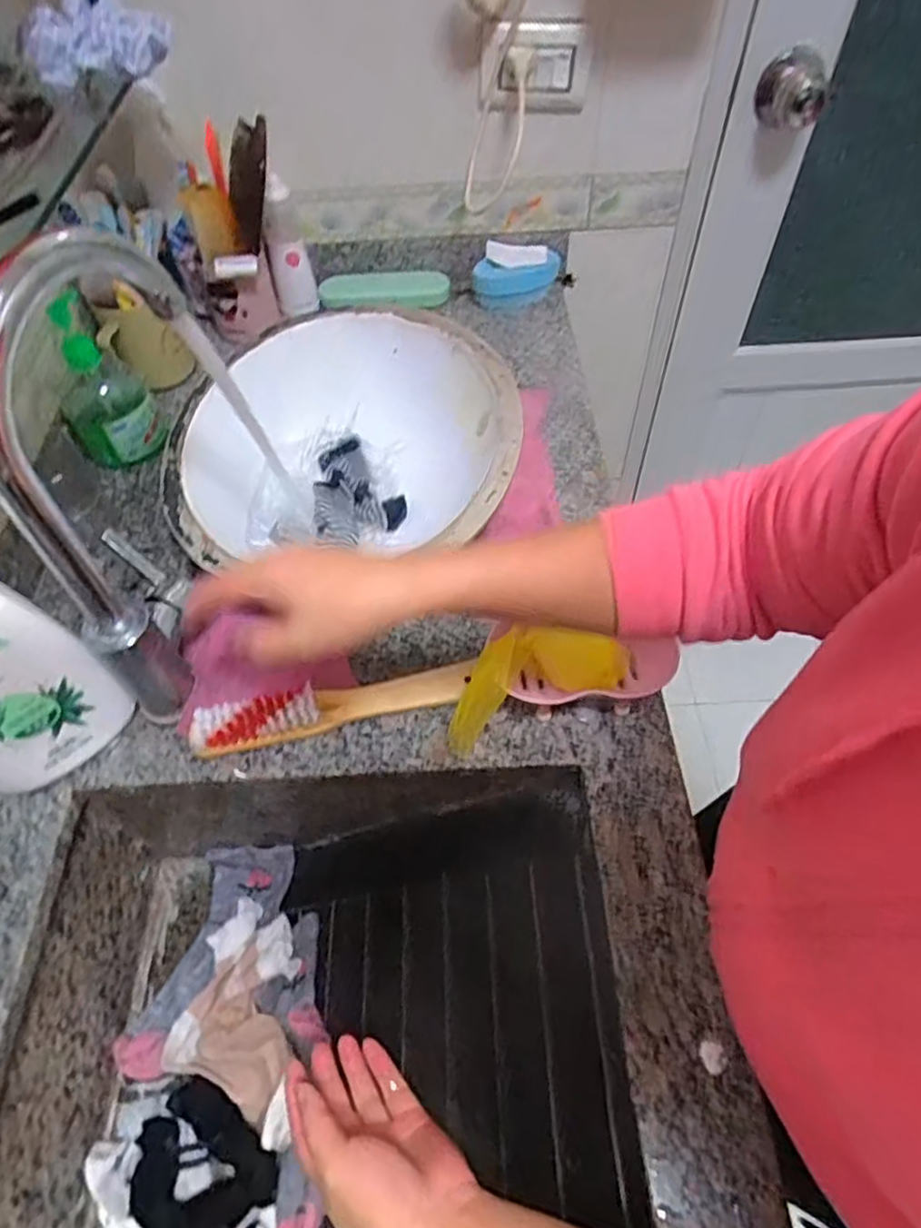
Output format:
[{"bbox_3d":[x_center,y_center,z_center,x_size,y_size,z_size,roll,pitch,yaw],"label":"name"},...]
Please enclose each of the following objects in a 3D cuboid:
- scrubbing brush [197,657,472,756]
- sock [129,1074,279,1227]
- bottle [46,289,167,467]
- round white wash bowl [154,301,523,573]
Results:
[{"bbox_3d":[-0.100,0.072,0.544,0.222,0.036,0.031,-12,56,-6],"label":"scrubbing brush"},{"bbox_3d":[-0.227,0.462,0.509,0.110,0.039,0.171,31,62,21],"label":"sock"},{"bbox_3d":[-0.370,-0.235,0.690,0.088,0.163,0.084,-25,59,-15],"label":"bottle"},{"bbox_3d":[-0.117,-0.169,0.710,0.329,0.144,0.347,-1,56,1],"label":"round white wash bowl"}]

